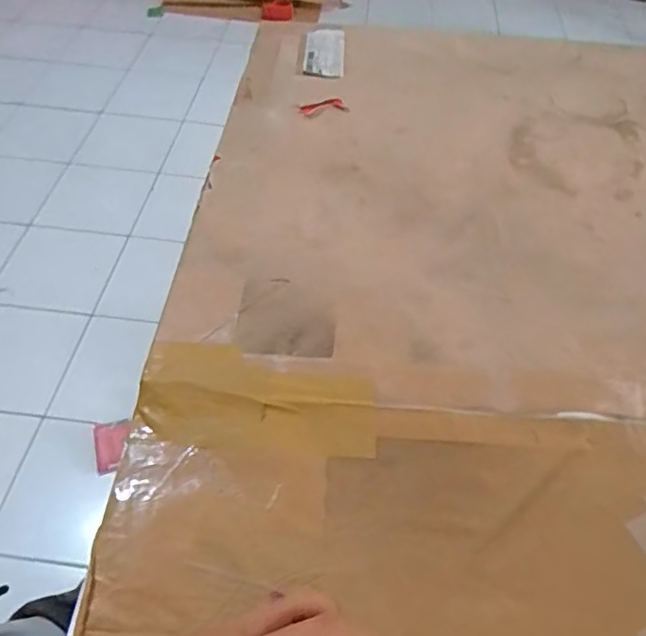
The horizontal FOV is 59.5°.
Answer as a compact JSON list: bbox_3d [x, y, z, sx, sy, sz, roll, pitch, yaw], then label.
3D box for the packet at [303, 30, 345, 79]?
[{"bbox_3d":[0.002,-0.267,0.566,0.039,0.006,0.083,3,51,0],"label":"packet"}]

